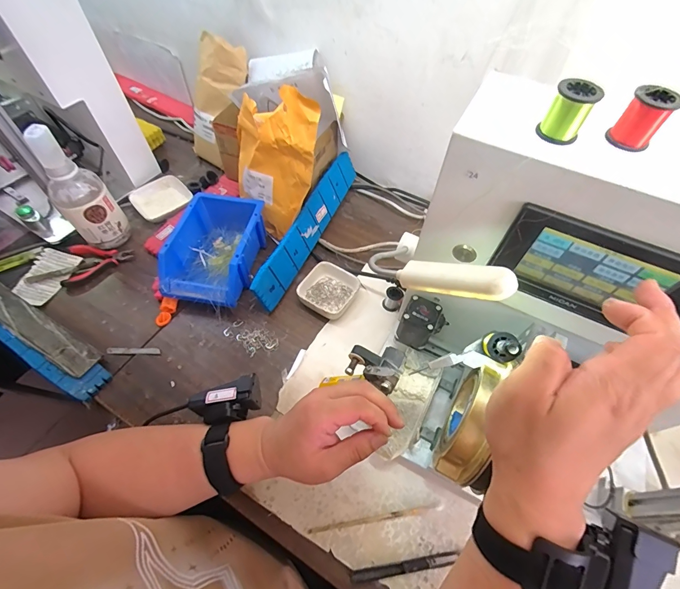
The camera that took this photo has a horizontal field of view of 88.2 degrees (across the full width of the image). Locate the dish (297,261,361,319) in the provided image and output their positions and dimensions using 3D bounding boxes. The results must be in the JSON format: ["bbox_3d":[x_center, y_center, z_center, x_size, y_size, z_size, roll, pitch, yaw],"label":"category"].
[{"bbox_3d":[-0.018,-0.006,0.575,0.083,0.025,0.091,29,61,17],"label":"dish"}]

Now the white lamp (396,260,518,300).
[{"bbox_3d":[0.081,-0.012,0.259,0.088,0.014,0.021,10,50,44],"label":"white lamp"}]

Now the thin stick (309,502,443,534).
[{"bbox_3d":[0.043,0.261,0.409,0.156,0.005,0.007,-8,57,-6],"label":"thin stick"}]

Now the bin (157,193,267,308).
[{"bbox_3d":[-0.204,-0.072,0.579,0.129,0.078,0.191,8,57,4],"label":"bin"}]

